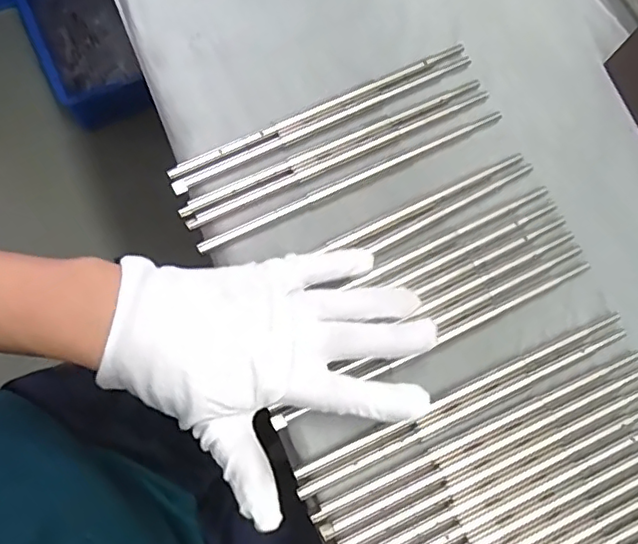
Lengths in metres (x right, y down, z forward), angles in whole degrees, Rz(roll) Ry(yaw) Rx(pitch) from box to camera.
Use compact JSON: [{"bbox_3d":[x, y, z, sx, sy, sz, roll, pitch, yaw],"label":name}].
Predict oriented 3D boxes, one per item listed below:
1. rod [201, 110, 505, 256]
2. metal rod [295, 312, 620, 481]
[{"bbox_3d":[0.024,-0.059,0.358,0.211,0.007,0.009,-26,79,-9],"label":"rod"},{"bbox_3d":[0.085,0.069,0.329,0.210,0.008,0.006,-24,78,-8],"label":"metal rod"}]

